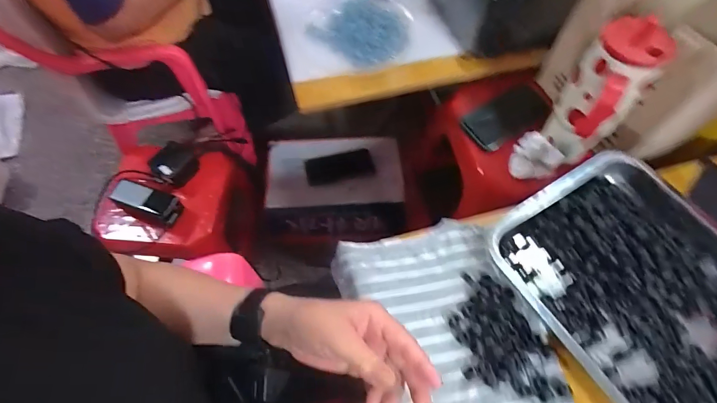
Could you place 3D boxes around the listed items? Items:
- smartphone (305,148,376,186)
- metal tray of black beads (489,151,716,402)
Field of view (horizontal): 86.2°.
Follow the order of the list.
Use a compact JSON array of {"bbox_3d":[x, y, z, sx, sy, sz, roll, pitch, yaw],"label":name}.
[{"bbox_3d":[-0.048,-0.090,0.946,0.161,0.011,0.088,-10,62,-6],"label":"smartphone"},{"bbox_3d":[0.353,0.113,0.424,0.283,0.036,0.353,-27,65,-14],"label":"metal tray of black beads"}]

